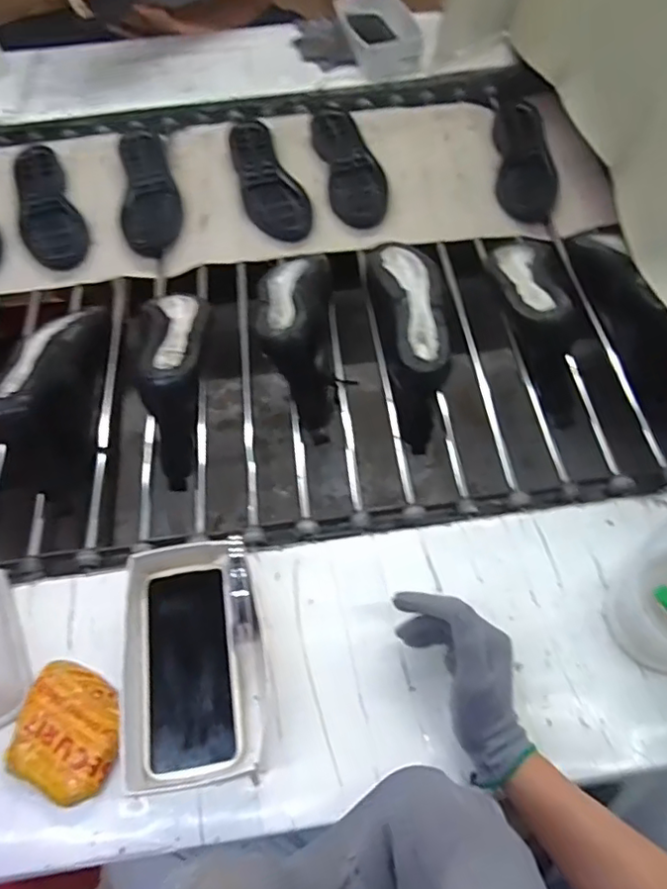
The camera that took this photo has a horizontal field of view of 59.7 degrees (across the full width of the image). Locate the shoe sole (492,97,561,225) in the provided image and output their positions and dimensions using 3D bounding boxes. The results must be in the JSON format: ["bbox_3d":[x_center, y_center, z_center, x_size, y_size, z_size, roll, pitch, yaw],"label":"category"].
[{"bbox_3d":[0.306,-0.469,0.938,0.088,0.024,0.314,2,59,3],"label":"shoe sole"}]

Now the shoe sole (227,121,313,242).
[{"bbox_3d":[-0.100,-0.415,0.904,0.089,0.033,0.257,-14,59,-7],"label":"shoe sole"}]

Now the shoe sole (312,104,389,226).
[{"bbox_3d":[0.024,-0.452,0.925,0.091,0.038,0.271,-11,59,-5],"label":"shoe sole"}]

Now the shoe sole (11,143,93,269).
[{"bbox_3d":[-0.441,-0.366,0.887,0.087,0.027,0.268,-24,61,-13],"label":"shoe sole"}]

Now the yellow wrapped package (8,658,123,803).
[{"bbox_3d":[-0.217,0.236,0.479,0.090,0.024,0.087,21,61,13],"label":"yellow wrapped package"}]

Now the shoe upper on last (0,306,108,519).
[{"bbox_3d":[-0.322,-0.067,0.660,0.085,0.109,0.266,-6,59,-2],"label":"shoe upper on last"}]

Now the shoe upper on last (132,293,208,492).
[{"bbox_3d":[-0.177,-0.093,0.669,0.078,0.117,0.253,-11,59,-6],"label":"shoe upper on last"}]

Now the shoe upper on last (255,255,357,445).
[{"bbox_3d":[-0.038,-0.139,0.693,0.089,0.116,0.236,-6,59,-3],"label":"shoe upper on last"}]

